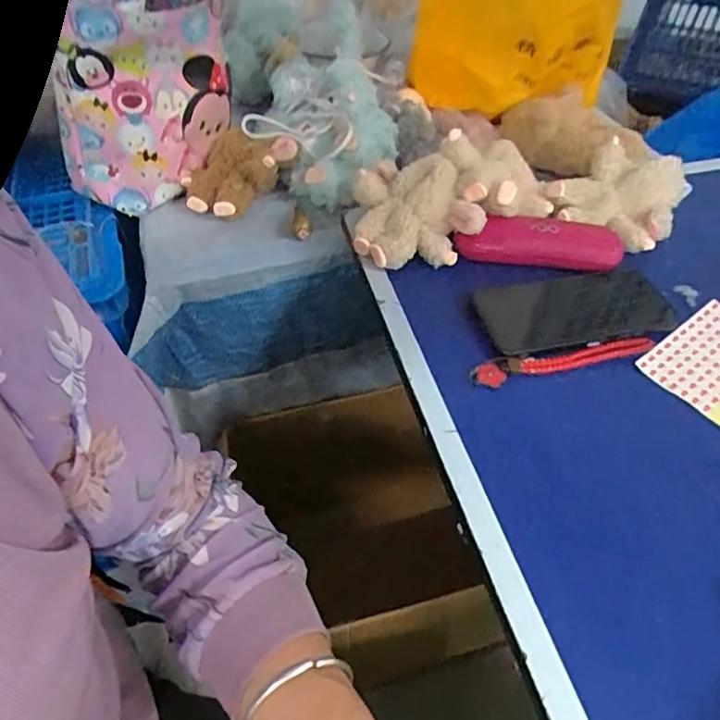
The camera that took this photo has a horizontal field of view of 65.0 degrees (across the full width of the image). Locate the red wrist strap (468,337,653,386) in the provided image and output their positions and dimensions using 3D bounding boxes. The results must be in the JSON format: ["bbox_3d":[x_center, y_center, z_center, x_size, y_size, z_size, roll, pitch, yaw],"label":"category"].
[{"bbox_3d":[0.163,0.000,0.456,0.151,0.013,0.018,-9,49,-9],"label":"red wrist strap"}]

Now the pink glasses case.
[{"bbox_3d":[0.170,-0.109,0.536,0.156,0.034,0.048,4,48,3],"label":"pink glasses case"}]

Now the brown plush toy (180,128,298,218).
[{"bbox_3d":[-0.139,-0.210,0.627,0.101,0.052,0.112,16,50,14],"label":"brown plush toy"}]

